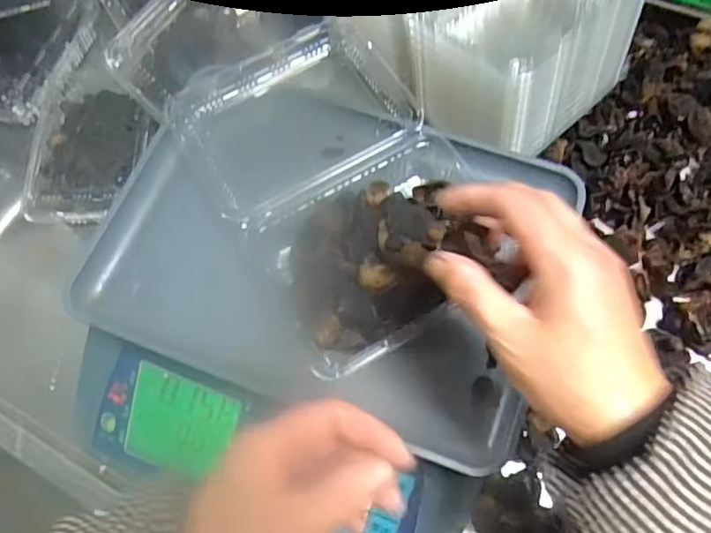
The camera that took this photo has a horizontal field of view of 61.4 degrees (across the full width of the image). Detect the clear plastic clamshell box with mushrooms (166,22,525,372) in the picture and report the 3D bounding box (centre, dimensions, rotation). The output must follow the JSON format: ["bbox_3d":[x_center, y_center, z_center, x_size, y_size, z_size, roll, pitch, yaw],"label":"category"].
[{"bbox_3d":[-0.019,-0.062,0.451,0.170,0.050,0.261,-28,69,-9],"label":"clear plastic clamshell box with mushrooms"}]

